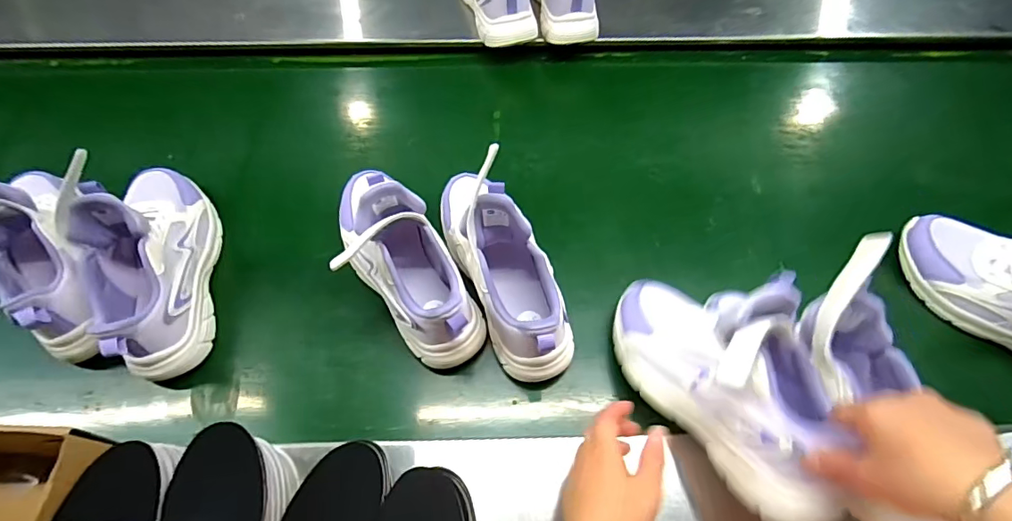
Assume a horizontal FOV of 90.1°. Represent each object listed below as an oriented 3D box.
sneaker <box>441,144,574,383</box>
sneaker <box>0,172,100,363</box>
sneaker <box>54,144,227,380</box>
[{"bbox_3d":[-0.001,-0.004,0.529,0.094,0.138,0.247,-22,68,-7],"label":"sneaker"},{"bbox_3d":[-0.480,-0.020,0.523,0.091,0.138,0.221,-33,70,-12],"label":"sneaker"},{"bbox_3d":[-0.377,-0.009,0.519,0.084,0.142,0.241,-11,67,-3],"label":"sneaker"}]

